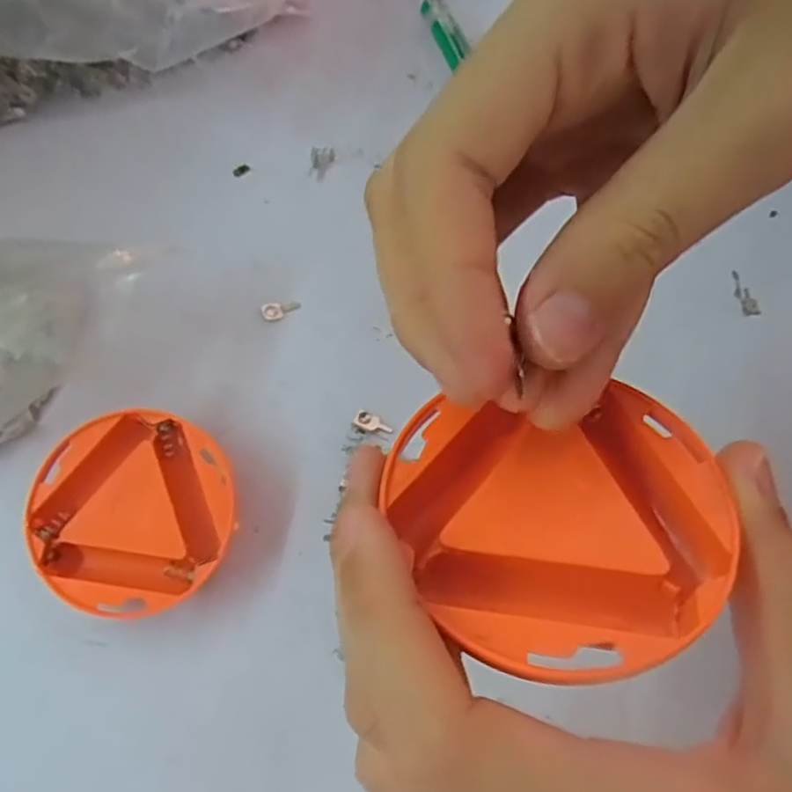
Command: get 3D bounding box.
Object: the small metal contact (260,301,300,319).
[{"bbox_3d":[-0.044,-0.033,0.269,0.015,0.004,0.007,-9,71,-4],"label":"small metal contact"}]

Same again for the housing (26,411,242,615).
[{"bbox_3d":[-0.085,0.039,0.233,0.063,0.021,0.062,0,71,-1],"label":"housing"}]

